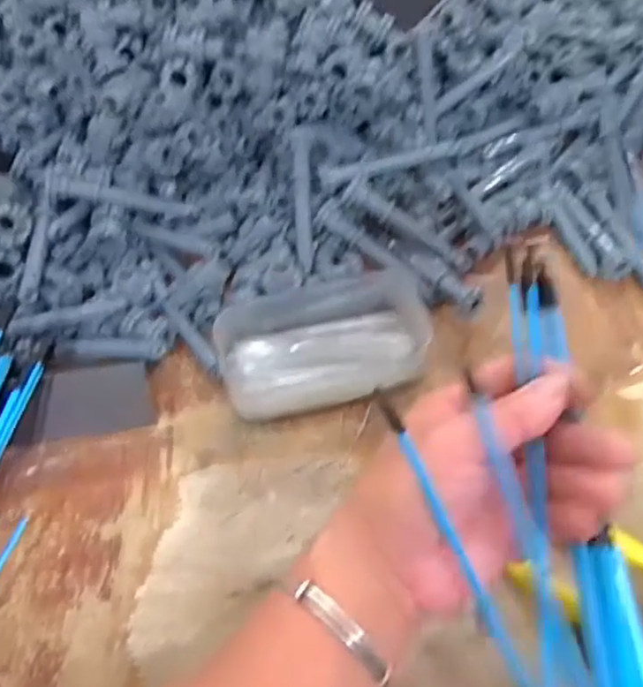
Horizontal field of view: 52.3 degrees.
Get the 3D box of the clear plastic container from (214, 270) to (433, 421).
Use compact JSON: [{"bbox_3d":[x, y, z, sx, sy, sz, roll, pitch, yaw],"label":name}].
[{"bbox_3d":[0.002,-0.003,0.393,0.122,0.030,0.069,-14,56,-7],"label":"clear plastic container"}]

